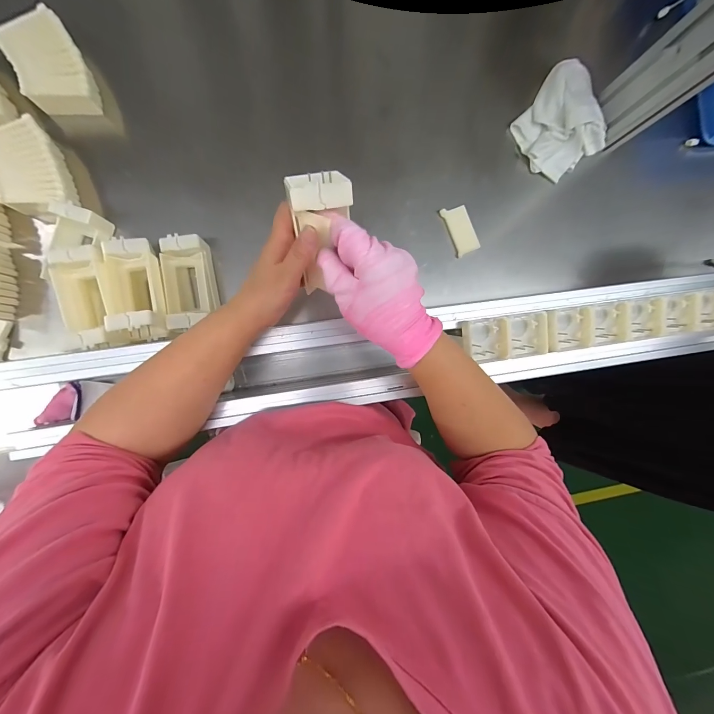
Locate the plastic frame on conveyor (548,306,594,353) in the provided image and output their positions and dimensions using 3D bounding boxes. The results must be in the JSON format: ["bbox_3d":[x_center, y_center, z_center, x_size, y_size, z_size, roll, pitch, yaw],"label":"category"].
[{"bbox_3d":[0.263,-0.035,0.405,0.060,0.021,0.052,-6,91,-7],"label":"plastic frame on conveyor"}]

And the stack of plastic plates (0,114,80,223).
[{"bbox_3d":[-0.428,-0.239,0.437,0.086,0.066,0.115,-18,93,-6],"label":"stack of plastic plates"}]

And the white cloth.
[{"bbox_3d":[0.328,-0.378,0.520,0.132,0.043,0.142,-37,95,-5],"label":"white cloth"}]

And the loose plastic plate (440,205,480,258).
[{"bbox_3d":[0.167,-0.204,0.516,0.039,0.012,0.077,-24,94,-6],"label":"loose plastic plate"}]

